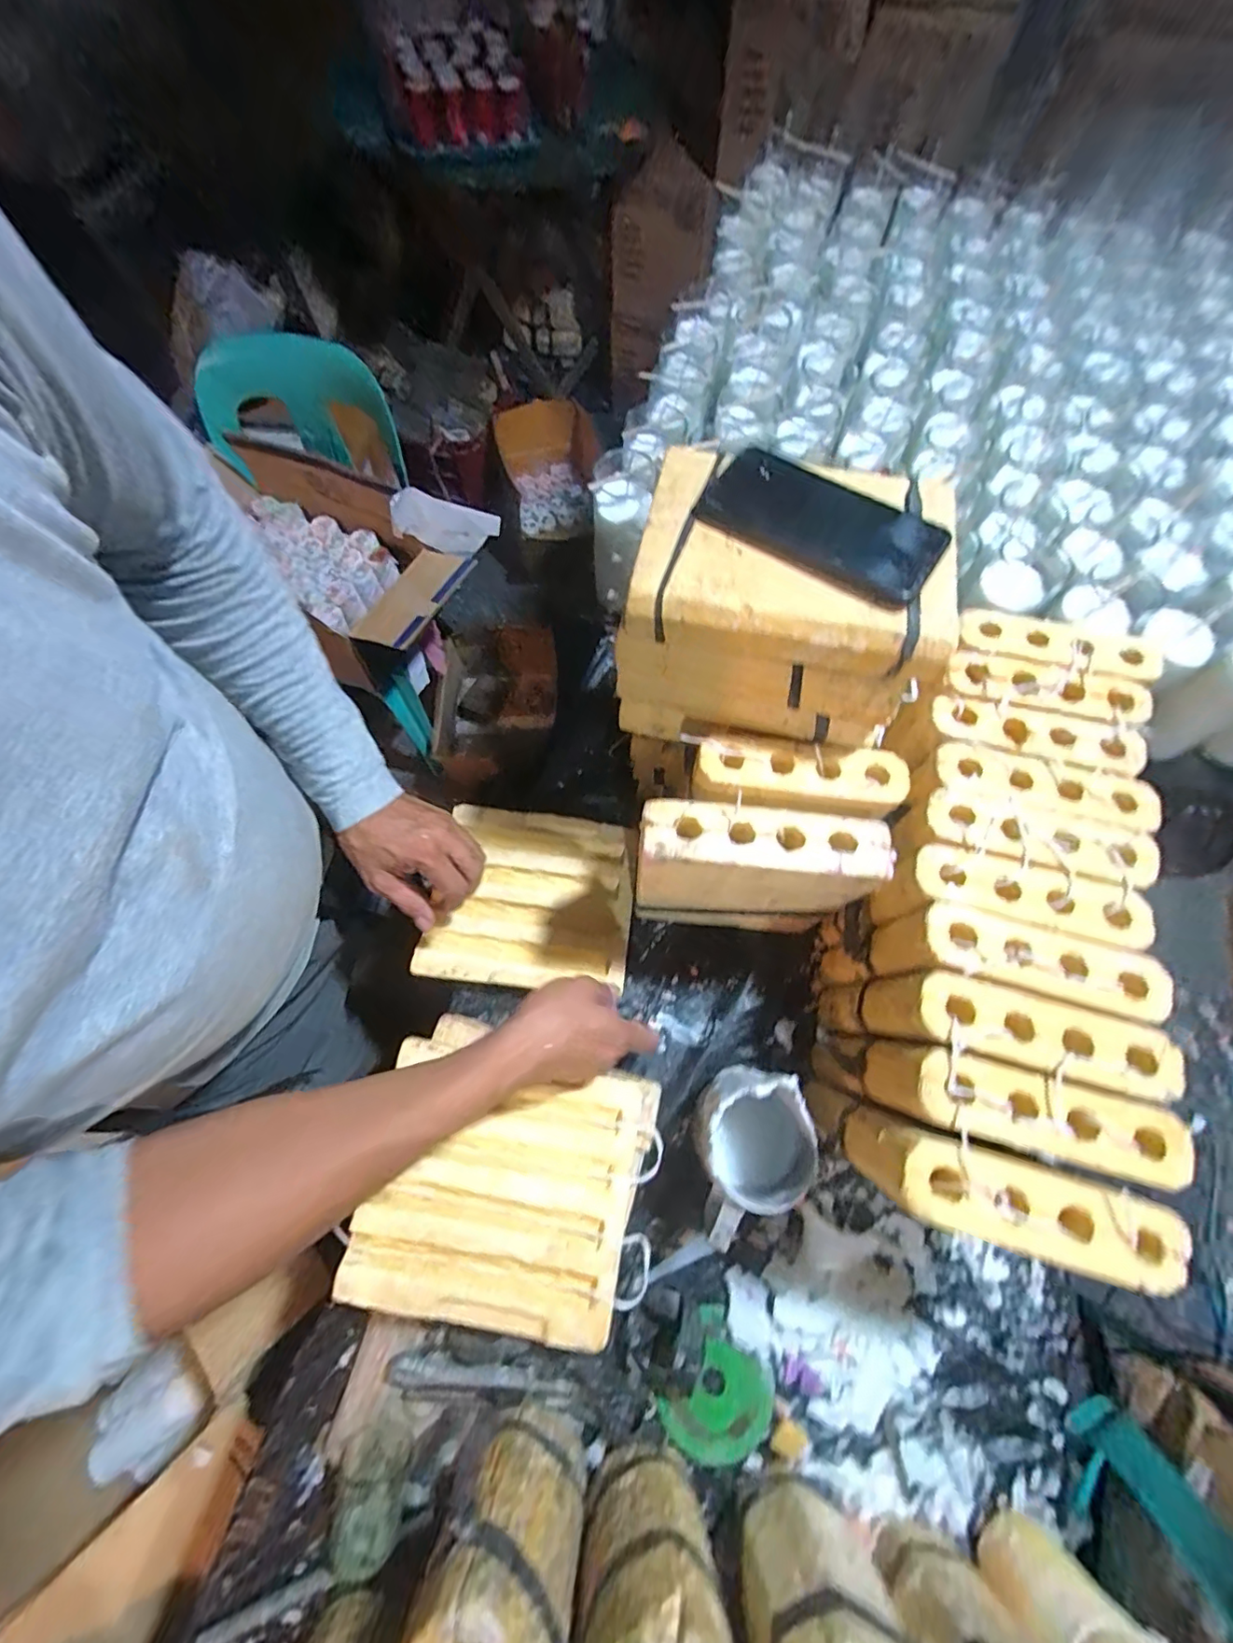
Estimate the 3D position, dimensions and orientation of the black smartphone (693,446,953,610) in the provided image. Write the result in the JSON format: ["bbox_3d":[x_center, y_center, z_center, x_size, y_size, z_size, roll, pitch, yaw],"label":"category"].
[{"bbox_3d":[0.138,-0.204,0.370,0.156,0.012,0.080,32,72,11],"label":"black smartphone"}]

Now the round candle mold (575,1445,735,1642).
[{"bbox_3d":[0.020,0.488,0.339,0.087,0.143,0.082,0,69,-1],"label":"round candle mold"}]

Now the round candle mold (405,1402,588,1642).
[{"bbox_3d":[-0.071,0.473,0.348,0.089,0.150,0.091,0,69,-1],"label":"round candle mold"}]

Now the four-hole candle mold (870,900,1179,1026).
[{"bbox_3d":[0.293,0.111,0.416,0.163,0.097,0.049,14,69,4],"label":"four-hole candle mold"}]

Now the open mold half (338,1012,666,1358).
[{"bbox_3d":[-0.088,0.286,0.451,0.215,0.034,0.199,10,69,3],"label":"open mold half"}]

